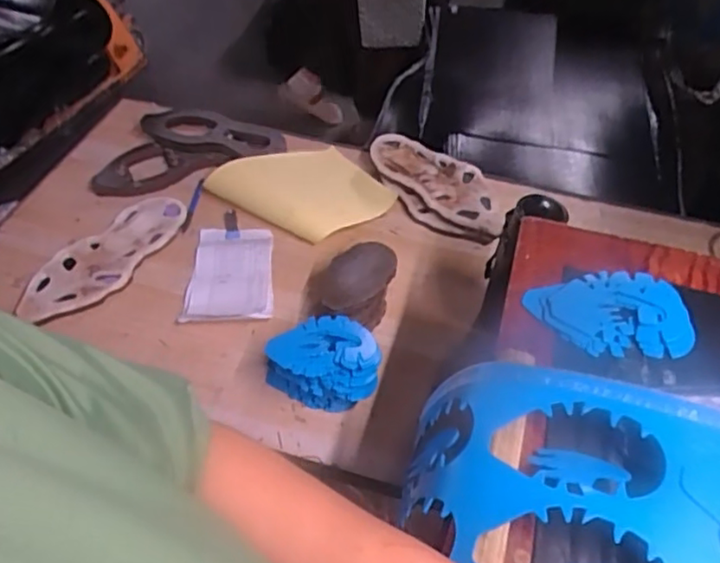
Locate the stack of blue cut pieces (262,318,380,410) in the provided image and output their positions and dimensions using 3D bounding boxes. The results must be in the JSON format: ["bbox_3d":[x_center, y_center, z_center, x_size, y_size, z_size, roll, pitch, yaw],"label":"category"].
[{"bbox_3d":[-0.048,0.104,0.804,0.143,0.098,0.094,9,50,5],"label":"stack of blue cut pieces"}]

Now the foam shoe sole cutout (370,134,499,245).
[{"bbox_3d":[0.127,-0.164,1.046,0.277,0.043,0.130,35,57,24],"label":"foam shoe sole cutout"}]

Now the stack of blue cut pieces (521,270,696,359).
[{"bbox_3d":[0.234,0.028,0.589,0.143,0.018,0.093,2,50,-1],"label":"stack of blue cut pieces"}]

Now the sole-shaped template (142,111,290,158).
[{"bbox_3d":[-0.266,-0.263,1.104,0.264,0.027,0.090,14,51,9],"label":"sole-shaped template"}]

